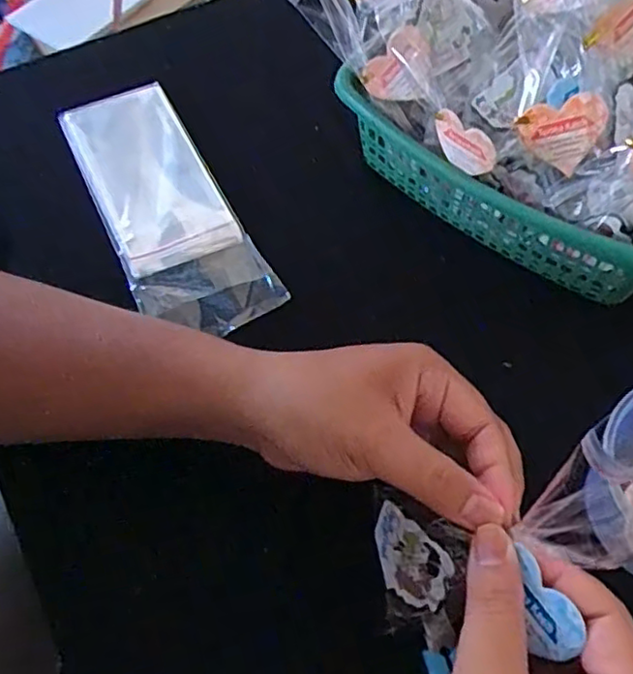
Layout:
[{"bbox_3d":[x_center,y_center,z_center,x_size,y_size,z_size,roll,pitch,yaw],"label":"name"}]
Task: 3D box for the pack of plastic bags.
[{"bbox_3d":[-0.108,-0.094,0.441,0.082,0.022,0.243,-24,62,-14],"label":"pack of plastic bags"}]

